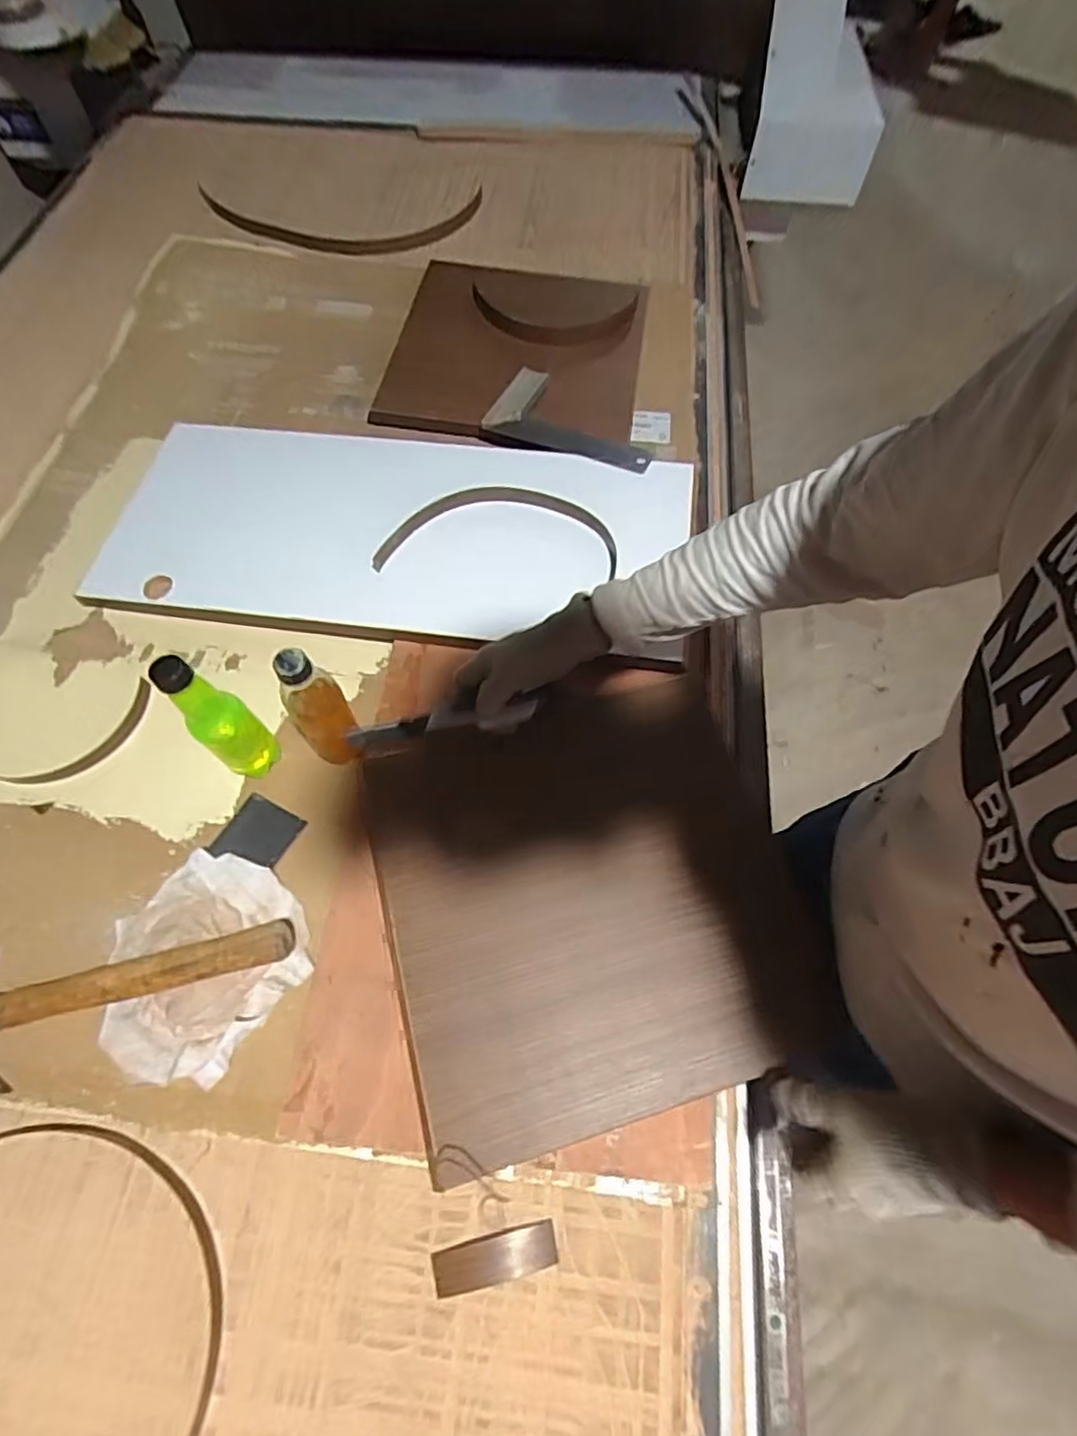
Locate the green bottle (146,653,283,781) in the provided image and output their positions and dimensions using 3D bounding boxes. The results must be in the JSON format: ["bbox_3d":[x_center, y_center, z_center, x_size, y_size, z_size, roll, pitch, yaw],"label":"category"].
[{"bbox_3d":[-0.308,0.005,0.617,0.046,0.192,0.048,-5,64,-3],"label":"green bottle"}]

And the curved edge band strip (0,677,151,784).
[{"bbox_3d":[-0.551,0.028,0.714,0.223,0.015,0.094,-19,65,-10],"label":"curved edge band strip"}]

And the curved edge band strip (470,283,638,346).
[{"bbox_3d":[0.025,-0.622,0.983,0.251,0.021,0.108,0,63,0],"label":"curved edge band strip"}]

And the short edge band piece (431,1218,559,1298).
[{"bbox_3d":[-0.036,0.444,0.518,0.101,0.009,0.033,-10,64,-5],"label":"short edge band piece"}]

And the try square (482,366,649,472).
[{"bbox_3d":[0.052,-0.418,0.891,0.250,0.024,0.124,25,66,12],"label":"try square"}]

